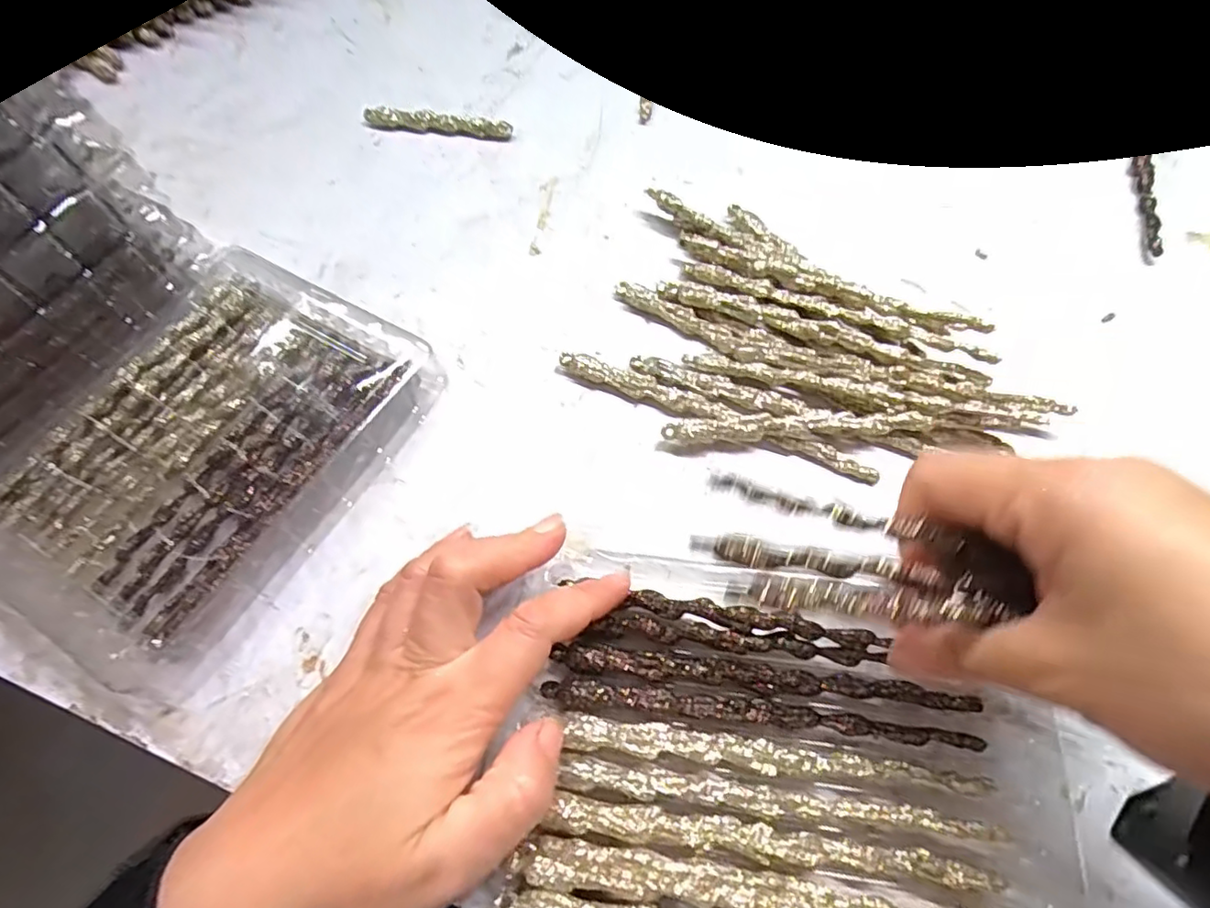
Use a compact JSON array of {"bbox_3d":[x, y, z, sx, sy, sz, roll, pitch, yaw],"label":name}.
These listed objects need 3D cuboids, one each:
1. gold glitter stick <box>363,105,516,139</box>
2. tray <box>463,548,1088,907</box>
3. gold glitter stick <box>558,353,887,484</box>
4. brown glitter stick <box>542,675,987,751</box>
[{"bbox_3d":[-0.109,-0.217,0.392,0.099,0.011,0.011,9,63,8],"label":"gold glitter stick"},{"bbox_3d":[0.061,0.107,0.205,0.194,0.025,0.130,9,63,8],"label":"tray"},{"bbox_3d":[0.050,-0.020,0.281,0.154,0.011,0.011,21,65,13],"label":"gold glitter stick"},{"bbox_3d":[0.053,0.092,0.214,0.148,0.004,0.011,4,62,5],"label":"brown glitter stick"}]

